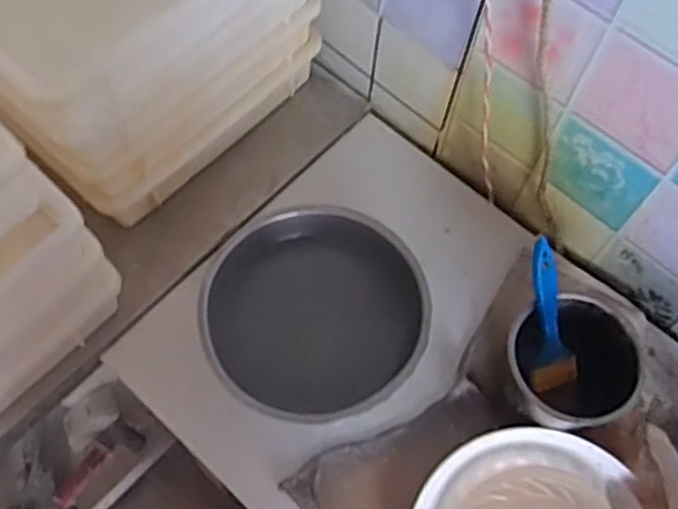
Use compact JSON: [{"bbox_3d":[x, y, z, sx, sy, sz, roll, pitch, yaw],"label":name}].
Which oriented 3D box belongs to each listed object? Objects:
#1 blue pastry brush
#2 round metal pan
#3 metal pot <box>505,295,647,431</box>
[{"bbox_3d":[0.185,0.054,0.628,0.045,0.011,0.140,-14,108,-8],"label":"blue pastry brush"},{"bbox_3d":[-0.020,0.054,0.663,0.198,0.064,0.185,1,64,-1],"label":"round metal pan"},{"bbox_3d":[0.204,0.102,0.639,0.112,0.070,0.108,1,64,-1],"label":"metal pot"}]

